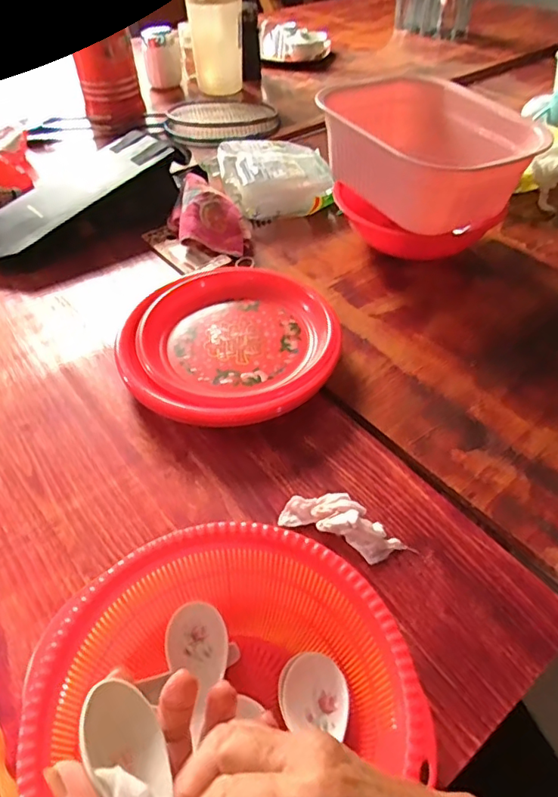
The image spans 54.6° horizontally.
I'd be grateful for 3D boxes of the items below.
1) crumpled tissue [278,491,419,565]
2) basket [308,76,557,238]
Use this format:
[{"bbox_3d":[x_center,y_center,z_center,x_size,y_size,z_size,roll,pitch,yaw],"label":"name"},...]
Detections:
[{"bbox_3d":[0.061,0.114,0.500,0.113,0.022,0.043,19,50,18],"label":"crumpled tissue"},{"bbox_3d":[0.200,-0.349,0.771,0.205,0.112,0.314,-25,51,-21],"label":"basket"}]

